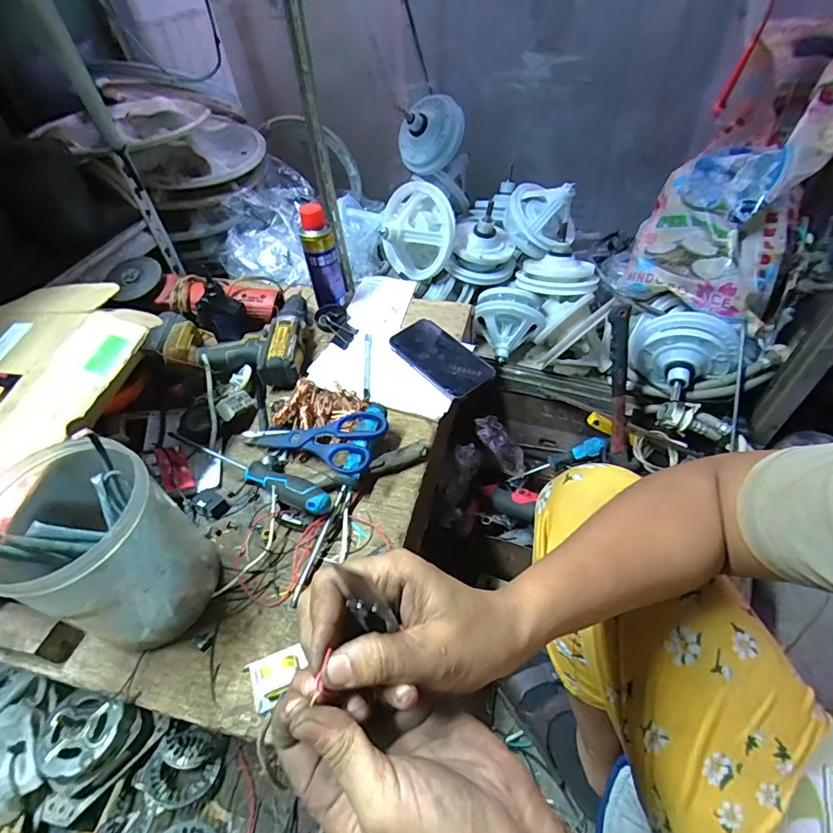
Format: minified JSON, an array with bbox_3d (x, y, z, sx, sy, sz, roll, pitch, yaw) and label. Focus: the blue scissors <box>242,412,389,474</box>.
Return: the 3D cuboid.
[{"bbox_3d":[-0.133,0.037,0.584,0.207,0.012,0.078,-8,57,20],"label":"blue scissors"}]

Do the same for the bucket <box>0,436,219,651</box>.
[{"bbox_3d":[-0.285,0.121,0.438,0.135,0.168,0.125,-2,49,2],"label":"bucket"}]

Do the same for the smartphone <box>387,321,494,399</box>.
[{"bbox_3d":[0.038,-0.087,0.690,0.084,0.013,0.161,-36,57,-22],"label":"smartphone"}]

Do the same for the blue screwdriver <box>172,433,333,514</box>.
[{"bbox_3d":[-0.207,0.064,0.570,0.253,0.032,0.031,18,53,23],"label":"blue screwdriver"}]

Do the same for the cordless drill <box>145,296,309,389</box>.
[{"bbox_3d":[-0.262,-0.123,0.722,0.188,0.072,0.183,-3,49,1],"label":"cordless drill"}]

